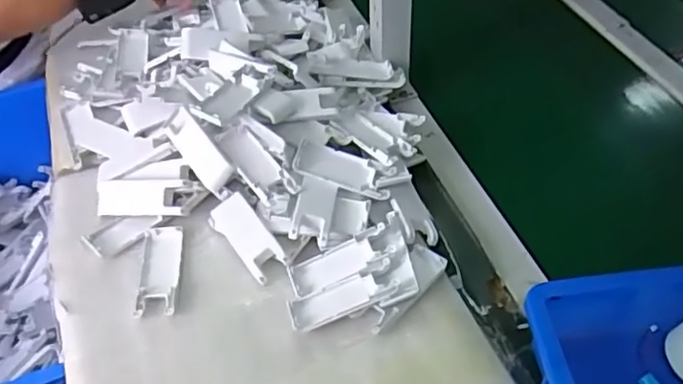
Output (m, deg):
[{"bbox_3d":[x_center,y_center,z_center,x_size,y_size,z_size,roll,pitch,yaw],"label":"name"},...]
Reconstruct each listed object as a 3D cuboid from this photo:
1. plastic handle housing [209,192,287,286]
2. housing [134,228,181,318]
[{"bbox_3d":[-0.096,0.046,0.628,0.043,0.020,0.100,-43,58,-7],"label":"plastic handle housing"},{"bbox_3d":[-0.181,0.078,0.608,0.040,0.013,0.103,-6,48,-2],"label":"housing"}]

